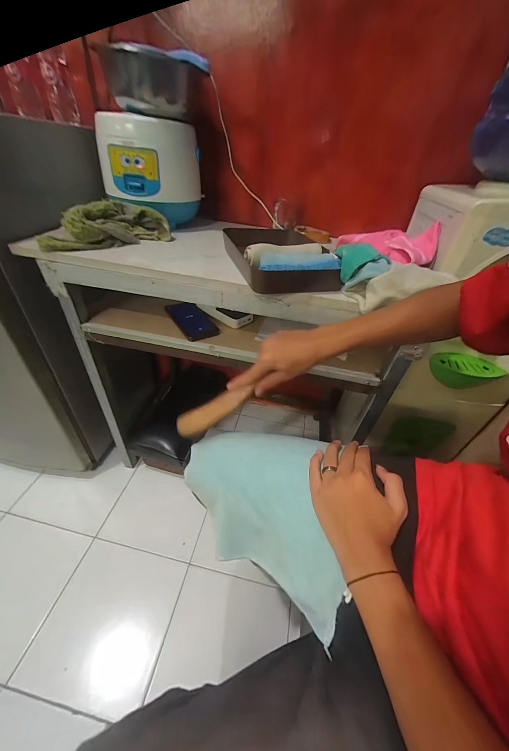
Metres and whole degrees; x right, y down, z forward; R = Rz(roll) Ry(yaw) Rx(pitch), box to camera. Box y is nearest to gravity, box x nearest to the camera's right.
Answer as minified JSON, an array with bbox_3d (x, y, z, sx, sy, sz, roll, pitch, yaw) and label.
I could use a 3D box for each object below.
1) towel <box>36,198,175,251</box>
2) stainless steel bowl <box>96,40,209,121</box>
[{"bbox_3d":[-0.311,-0.316,0.555,0.249,0.064,0.123,-24,49,-31],"label":"towel"},{"bbox_3d":[-0.195,-0.561,0.516,0.169,0.081,0.169,-10,43,-18],"label":"stainless steel bowl"}]

